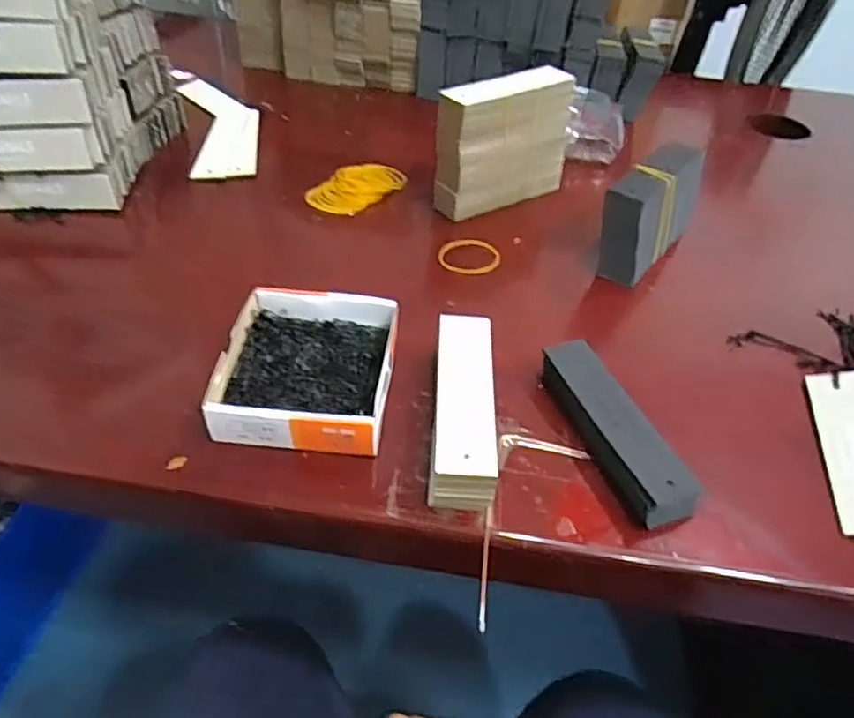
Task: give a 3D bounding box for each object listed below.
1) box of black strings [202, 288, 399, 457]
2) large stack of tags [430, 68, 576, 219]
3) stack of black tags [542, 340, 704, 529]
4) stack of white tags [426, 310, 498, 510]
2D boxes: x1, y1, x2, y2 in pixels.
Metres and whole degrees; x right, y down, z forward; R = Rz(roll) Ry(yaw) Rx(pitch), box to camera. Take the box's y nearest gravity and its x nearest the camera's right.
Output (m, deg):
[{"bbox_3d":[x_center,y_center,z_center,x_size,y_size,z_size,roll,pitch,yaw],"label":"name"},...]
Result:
[{"bbox_3d":[-0.074,0.006,0.392,0.101,0.033,0.114,6,44,0],"label":"box of black strings"},{"bbox_3d":[0.072,-0.196,0.560,0.132,0.112,0.035,-22,51,-25],"label":"large stack of tags"},{"bbox_3d":[0.111,0.042,0.377,0.031,0.027,0.133,-10,46,-16],"label":"stack of black tags"},{"bbox_3d":[0.022,0.030,0.376,0.035,0.036,0.126,5,44,-1],"label":"stack of white tags"}]

